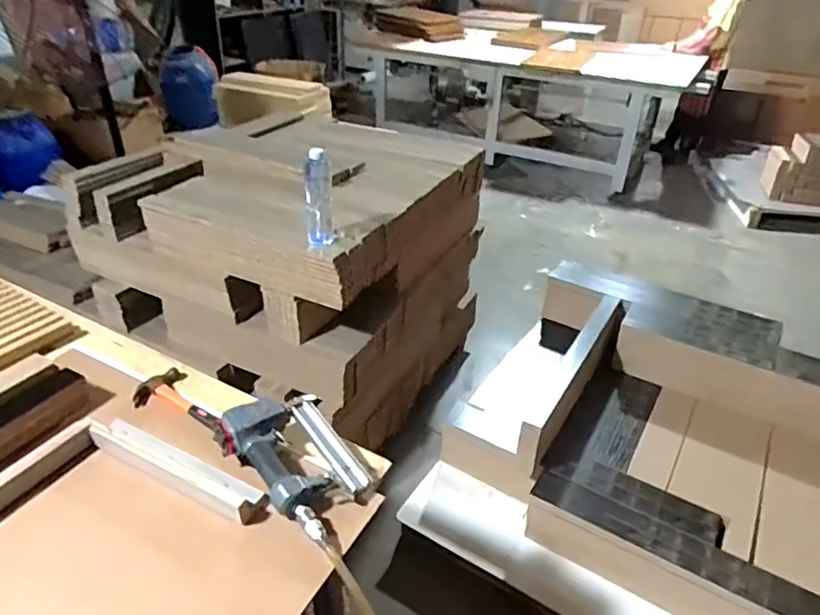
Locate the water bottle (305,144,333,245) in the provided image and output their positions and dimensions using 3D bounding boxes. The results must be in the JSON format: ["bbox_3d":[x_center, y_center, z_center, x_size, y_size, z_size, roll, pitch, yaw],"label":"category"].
[{"bbox_3d":[-0.223,-0.264,1.428,0.066,0.234,0.054,-3,33,-7],"label":"water bottle"}]

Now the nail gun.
[{"bbox_3d":[-0.170,0.235,0.916,0.166,0.080,0.244,-24,40,-33],"label":"nail gun"}]

